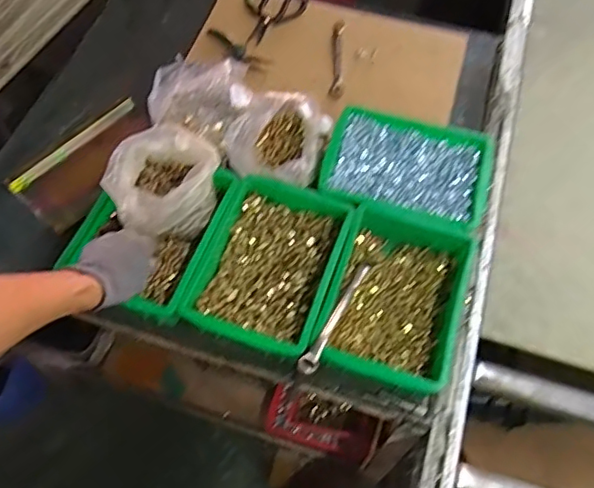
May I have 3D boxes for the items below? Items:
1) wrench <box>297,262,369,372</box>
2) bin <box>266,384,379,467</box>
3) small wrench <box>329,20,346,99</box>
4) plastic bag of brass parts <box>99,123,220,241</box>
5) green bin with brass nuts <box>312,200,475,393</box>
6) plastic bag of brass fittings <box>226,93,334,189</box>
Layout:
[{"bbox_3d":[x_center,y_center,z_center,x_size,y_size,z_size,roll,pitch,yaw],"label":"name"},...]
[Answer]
[{"bbox_3d":[0.056,0.094,0.770,0.022,0.025,0.212,24,41,14],"label":"wrench"},{"bbox_3d":[0.042,0.345,1.065,0.208,0.073,0.095,19,60,13],"label":"bin"},{"bbox_3d":[0.077,-0.348,1.048,0.023,0.006,0.182,4,65,1],"label":"small wrench"},{"bbox_3d":[-0.190,-0.085,0.808,0.138,0.084,0.148,30,63,18],"label":"plastic bag of brass parts"},{"bbox_3d":[0.138,0.078,0.799,0.172,0.090,0.229,17,61,10],"label":"green bin with brass nuts"},{"bbox_3d":[-0.024,-0.163,0.899,0.139,0.079,0.170,20,60,13],"label":"plastic bag of brass fittings"}]

